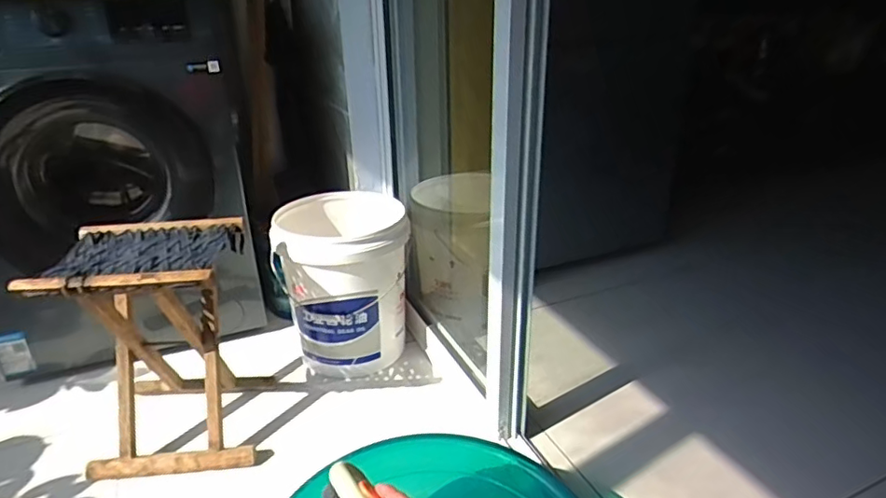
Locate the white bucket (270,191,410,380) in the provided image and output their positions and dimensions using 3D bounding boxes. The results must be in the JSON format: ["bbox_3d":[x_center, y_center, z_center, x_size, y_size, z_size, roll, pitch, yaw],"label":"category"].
[{"bbox_3d":[-0.233,0.090,1.344,0.291,0.355,0.318,-1,24,0],"label":"white bucket"}]

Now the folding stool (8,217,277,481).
[{"bbox_3d":[-0.531,0.186,1.077,0.293,0.414,0.253,-4,25,-6],"label":"folding stool"}]

